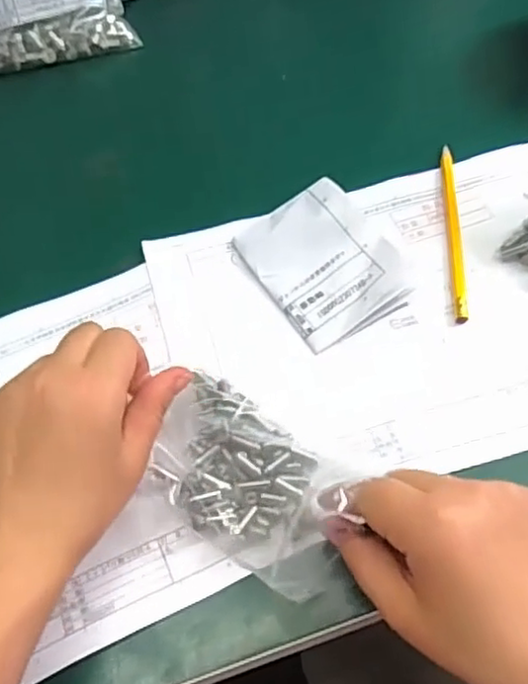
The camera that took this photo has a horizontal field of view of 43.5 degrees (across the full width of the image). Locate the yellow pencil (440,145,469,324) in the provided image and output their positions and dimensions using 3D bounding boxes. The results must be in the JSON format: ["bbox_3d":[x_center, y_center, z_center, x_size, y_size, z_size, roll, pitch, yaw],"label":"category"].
[{"bbox_3d":[0.123,-0.075,0.428,0.009,0.006,0.147,2,57,5],"label":"yellow pencil"}]

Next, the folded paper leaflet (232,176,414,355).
[{"bbox_3d":[0.034,-0.053,0.409,0.075,0.028,0.103,-28,59,-15],"label":"folded paper leaflet"}]

